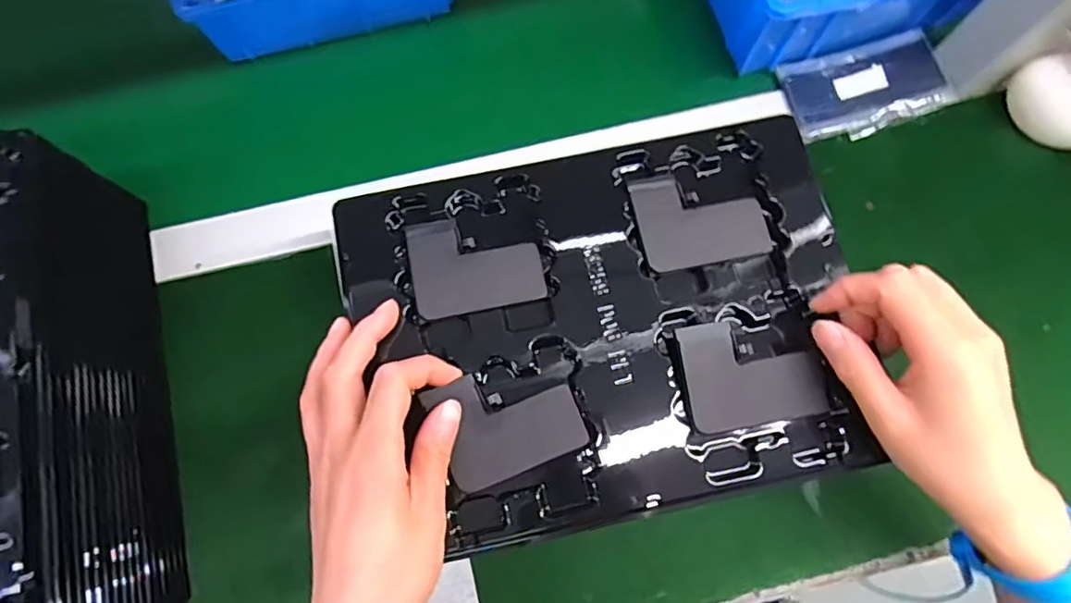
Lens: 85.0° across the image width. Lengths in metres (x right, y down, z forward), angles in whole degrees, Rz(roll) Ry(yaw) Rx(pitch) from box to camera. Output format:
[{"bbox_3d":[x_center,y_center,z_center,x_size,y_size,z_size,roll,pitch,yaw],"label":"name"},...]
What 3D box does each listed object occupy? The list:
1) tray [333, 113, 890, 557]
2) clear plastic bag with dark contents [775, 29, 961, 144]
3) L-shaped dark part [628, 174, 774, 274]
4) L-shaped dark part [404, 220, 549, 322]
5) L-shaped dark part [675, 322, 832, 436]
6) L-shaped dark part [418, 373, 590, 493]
[{"bbox_3d":[0.042,0.011,0.335,0.276,0.016,0.208,-11,78,-2],"label":"tray"},{"bbox_3d":[0.244,-0.162,0.436,0.108,0.015,0.071,-18,78,-3],"label":"clear plastic bag with dark contents"},{"bbox_3d":[0.099,-0.050,0.353,0.074,0.006,0.059,-14,78,-3],"label":"L-shaped dark part"},{"bbox_3d":[-0.036,-0.023,0.347,0.075,0.004,0.058,-12,78,-2],"label":"L-shaped dark part"},{"bbox_3d":[0.122,0.039,0.329,0.077,0.009,0.059,-10,78,-2],"label":"L-shaped dark part"},{"bbox_3d":[-0.015,0.064,0.317,0.075,0.009,0.057,-22,78,-4],"label":"L-shaped dark part"}]

